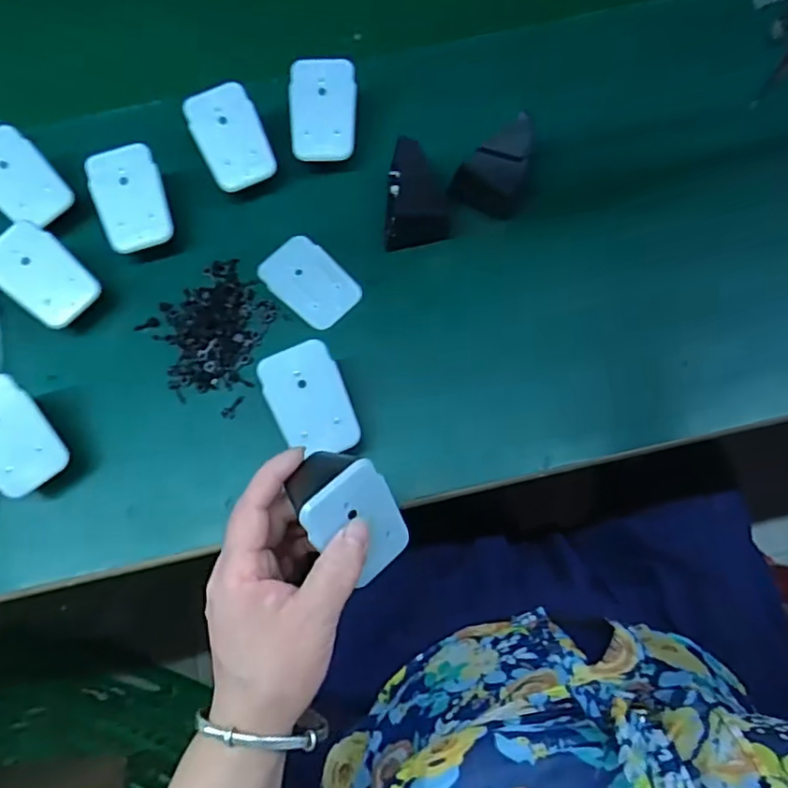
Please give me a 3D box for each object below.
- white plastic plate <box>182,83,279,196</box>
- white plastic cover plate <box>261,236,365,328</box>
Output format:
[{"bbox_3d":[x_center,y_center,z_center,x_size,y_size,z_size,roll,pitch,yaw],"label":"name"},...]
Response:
[{"bbox_3d":[-0.116,-0.182,0.428,0.046,0.005,0.071,-23,94,-8],"label":"white plastic plate"},{"bbox_3d":[-0.059,-0.080,0.427,0.071,0.004,0.045,43,78,12],"label":"white plastic cover plate"}]

